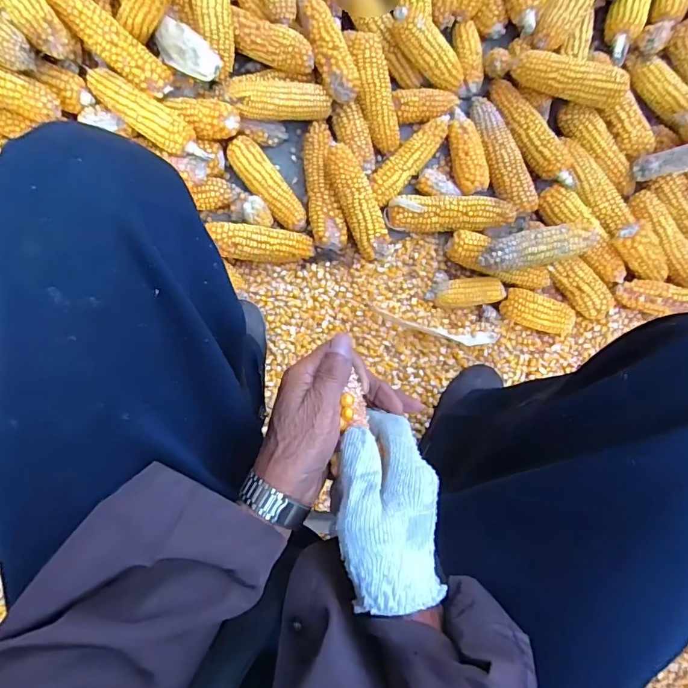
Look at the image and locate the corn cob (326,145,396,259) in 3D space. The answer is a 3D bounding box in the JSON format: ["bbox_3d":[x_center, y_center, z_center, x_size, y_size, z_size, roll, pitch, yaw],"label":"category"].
[{"bbox_3d":[0.020,-0.191,0.650,0.049,0.038,0.159,-27,108,-2],"label":"corn cob"}]

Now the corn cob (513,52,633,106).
[{"bbox_3d":[0.315,-0.370,0.668,0.159,0.053,0.042,16,86,-3],"label":"corn cob"}]

